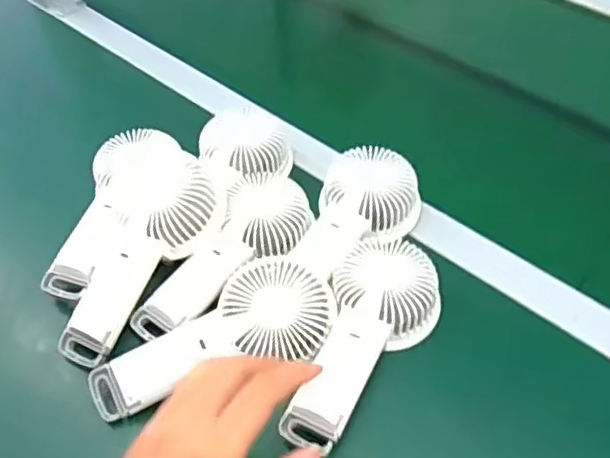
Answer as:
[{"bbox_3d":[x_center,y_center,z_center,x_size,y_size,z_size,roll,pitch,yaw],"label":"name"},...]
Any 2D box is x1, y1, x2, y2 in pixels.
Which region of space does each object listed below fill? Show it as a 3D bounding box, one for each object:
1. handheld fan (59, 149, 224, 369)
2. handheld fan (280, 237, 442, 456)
[{"bbox_3d":[-0.129,0.025,0.493,0.062,0.048,0.180,26,77,20],"label":"handheld fan"},{"bbox_3d":[0.045,0.079,0.469,0.083,0.036,0.165,22,59,17],"label":"handheld fan"}]

